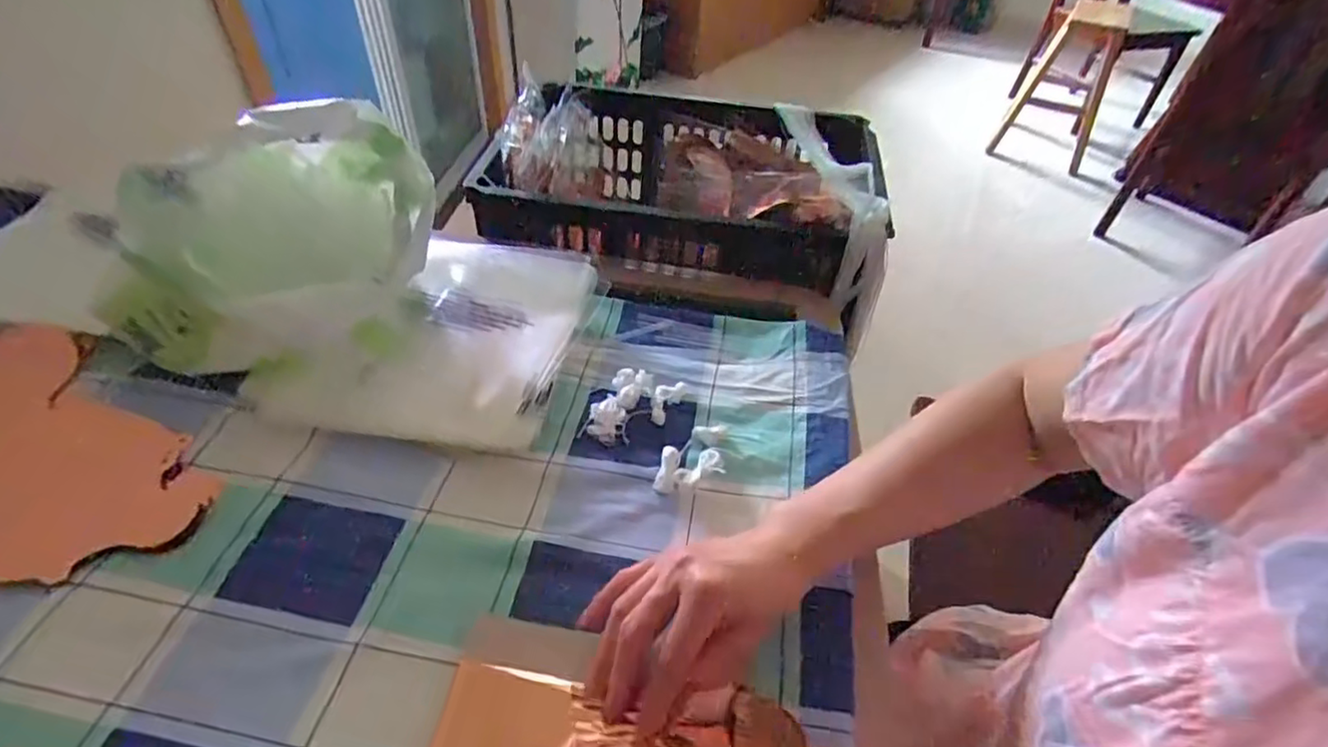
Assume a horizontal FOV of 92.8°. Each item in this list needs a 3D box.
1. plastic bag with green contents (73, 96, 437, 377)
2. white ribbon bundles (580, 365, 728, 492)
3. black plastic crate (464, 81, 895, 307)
[{"bbox_3d":[-0.291,-0.119,0.502,0.184,0.130,0.210,5,44,0],"label":"plastic bag with green contents"},{"bbox_3d":[0.000,0.039,0.481,0.108,0.017,0.087,27,48,22],"label":"white ribbon bundles"},{"bbox_3d":[0.031,-0.220,0.776,0.423,0.161,0.303,8,44,4],"label":"black plastic crate"}]

